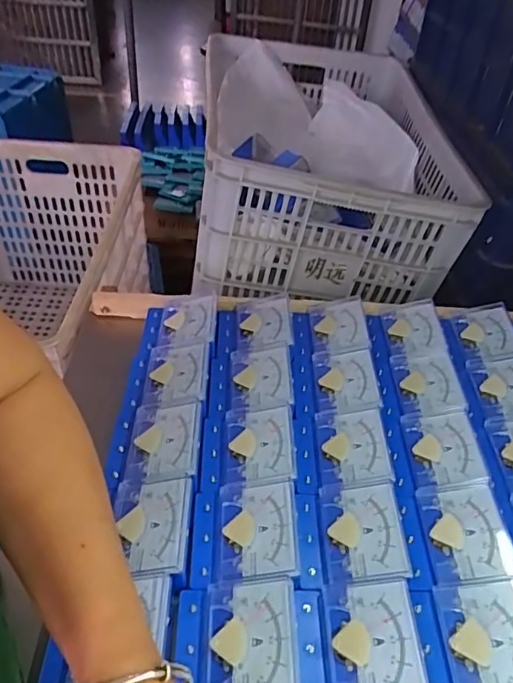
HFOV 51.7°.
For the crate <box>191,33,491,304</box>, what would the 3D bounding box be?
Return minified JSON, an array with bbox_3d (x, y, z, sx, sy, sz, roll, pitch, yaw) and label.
[{"bbox_3d":[0.120,-0.351,0.993,0.412,0.227,0.604,3,43,-2],"label":"crate"}]

